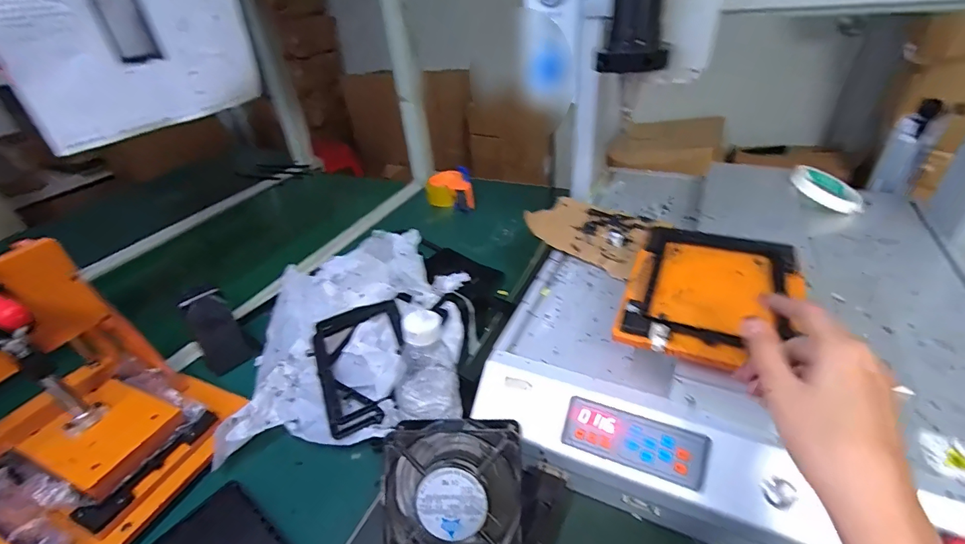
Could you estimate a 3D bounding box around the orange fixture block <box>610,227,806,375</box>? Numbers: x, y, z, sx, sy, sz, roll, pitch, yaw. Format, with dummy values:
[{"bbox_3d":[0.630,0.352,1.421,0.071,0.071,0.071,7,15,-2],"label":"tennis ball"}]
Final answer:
[{"bbox_3d":[0.221,0.014,0.417,0.144,0.017,0.199,15,39,26],"label":"orange fixture block"}]

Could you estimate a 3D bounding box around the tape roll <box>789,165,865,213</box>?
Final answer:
[{"bbox_3d":[0.506,-0.121,0.634,0.094,0.014,0.094,33,53,18],"label":"tape roll"}]

